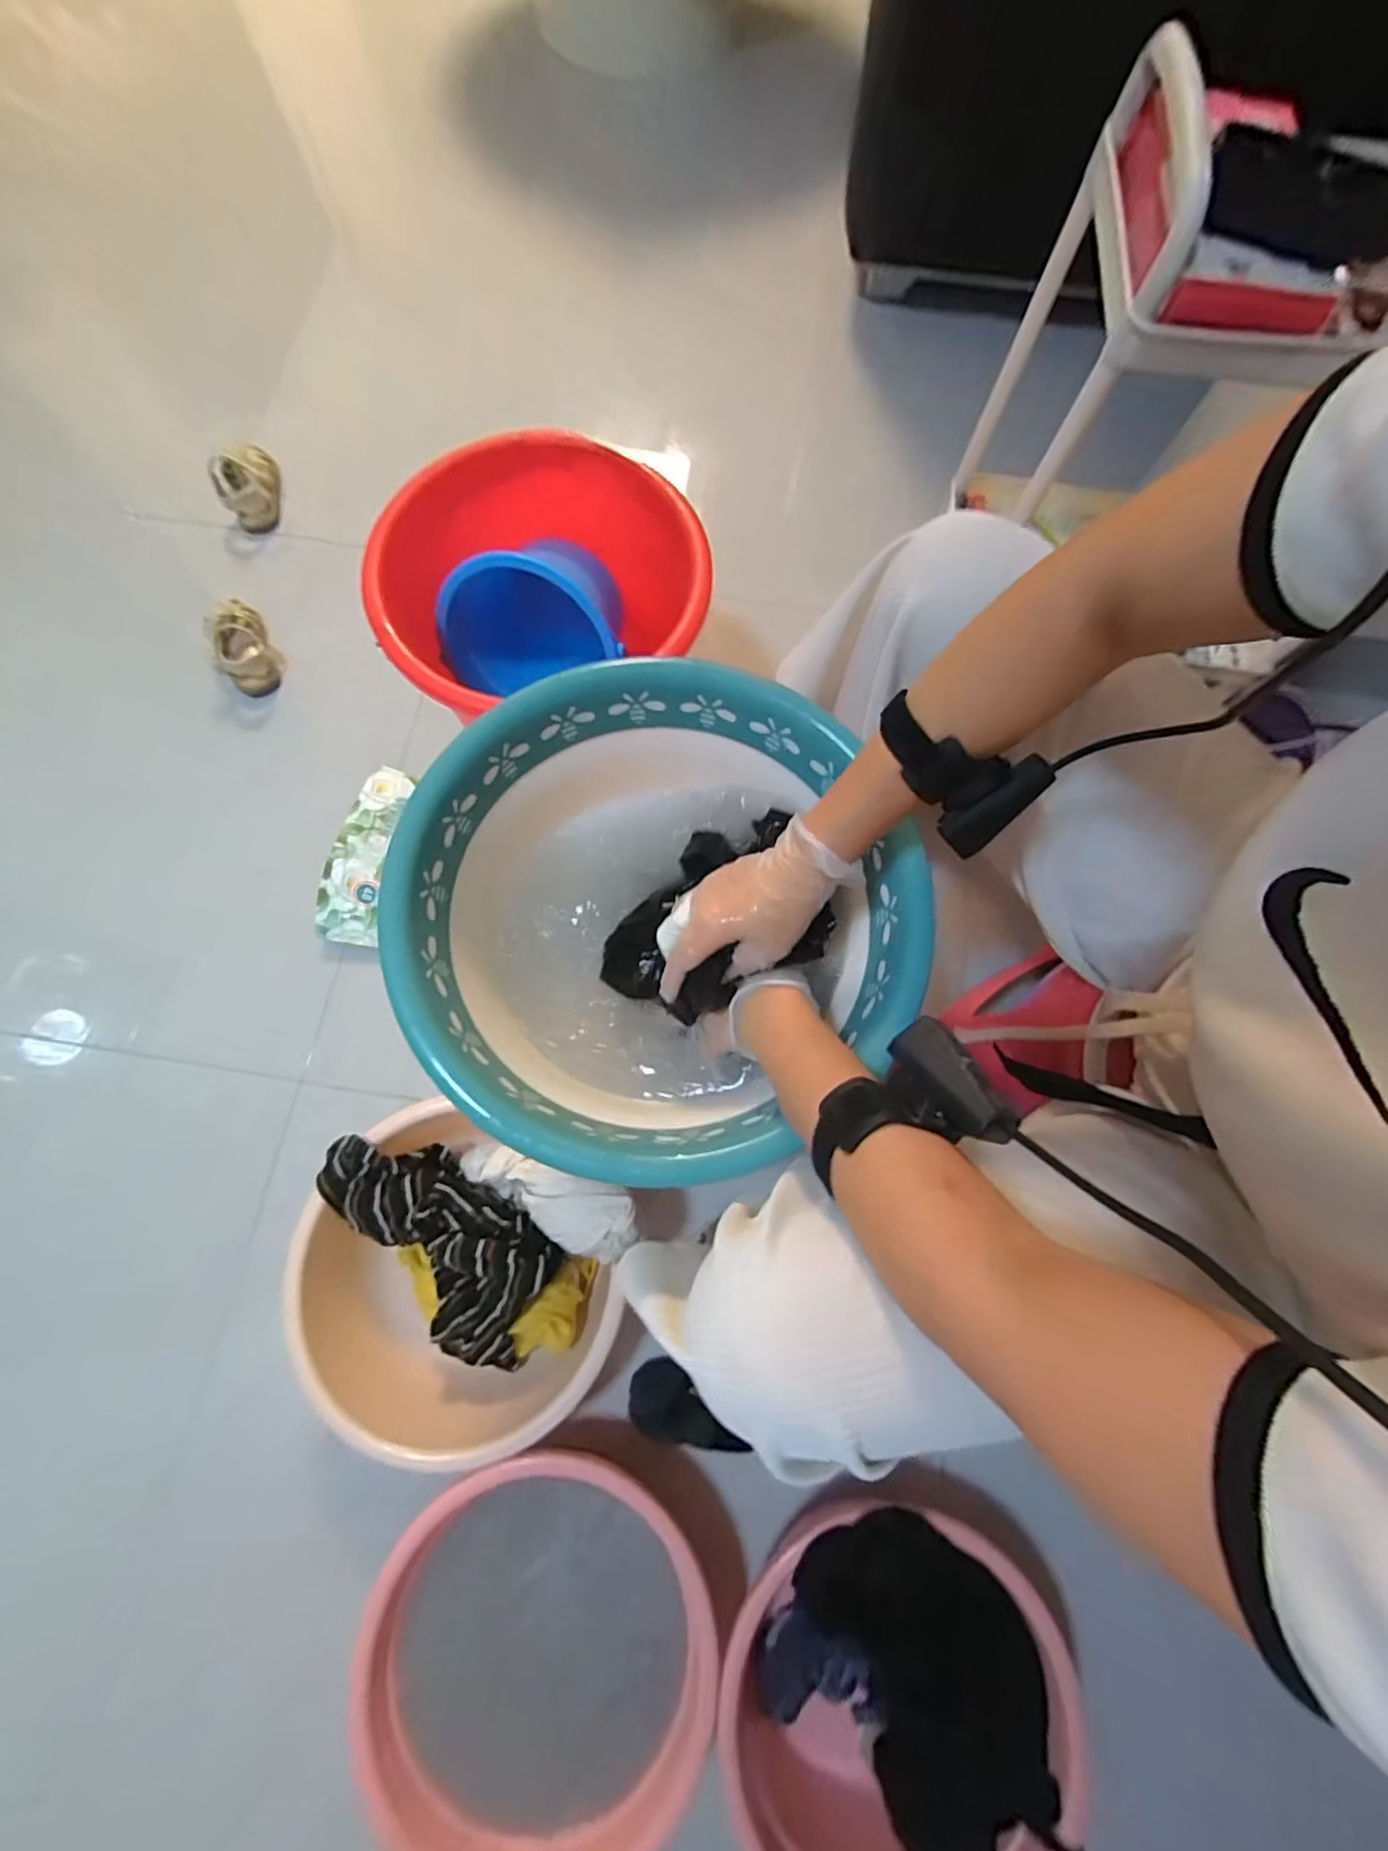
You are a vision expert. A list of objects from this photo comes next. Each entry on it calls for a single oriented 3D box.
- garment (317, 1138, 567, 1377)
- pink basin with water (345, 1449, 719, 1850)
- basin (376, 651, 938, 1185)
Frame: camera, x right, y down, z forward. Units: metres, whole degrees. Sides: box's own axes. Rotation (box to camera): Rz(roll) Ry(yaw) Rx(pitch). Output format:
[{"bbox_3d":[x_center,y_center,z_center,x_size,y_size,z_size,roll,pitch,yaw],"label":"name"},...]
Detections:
[{"bbox_3d":[-0.273,0.323,0.646,0.259,0.073,0.143,31,75,8],"label":"garment"},{"bbox_3d":[-0.138,0.642,0.578,0.285,0.114,0.265,0,73,-1],"label":"pink basin with water"},{"bbox_3d":[-0.032,-0.011,0.487,0.341,0.121,0.361,0,73,-1],"label":"basin"}]

